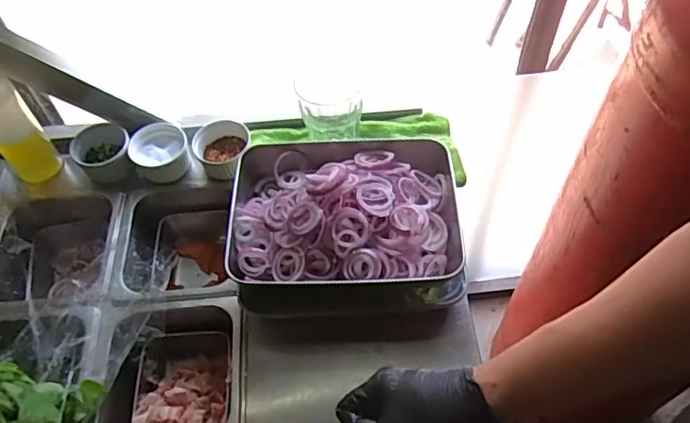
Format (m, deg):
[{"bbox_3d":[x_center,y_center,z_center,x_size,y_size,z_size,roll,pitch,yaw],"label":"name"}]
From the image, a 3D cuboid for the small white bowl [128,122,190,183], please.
[{"bbox_3d":[-0.251,-0.077,0.777,0.078,0.050,0.070,-26,58,-15],"label":"small white bowl"}]

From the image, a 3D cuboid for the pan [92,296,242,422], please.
[{"bbox_3d":[-0.189,0.201,0.647,0.152,0.106,0.166,-5,55,-2],"label":"pan"}]

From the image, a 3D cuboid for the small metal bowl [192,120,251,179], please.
[{"bbox_3d":[-0.172,-0.087,0.780,0.074,0.038,0.077,10,56,9],"label":"small metal bowl"}]

